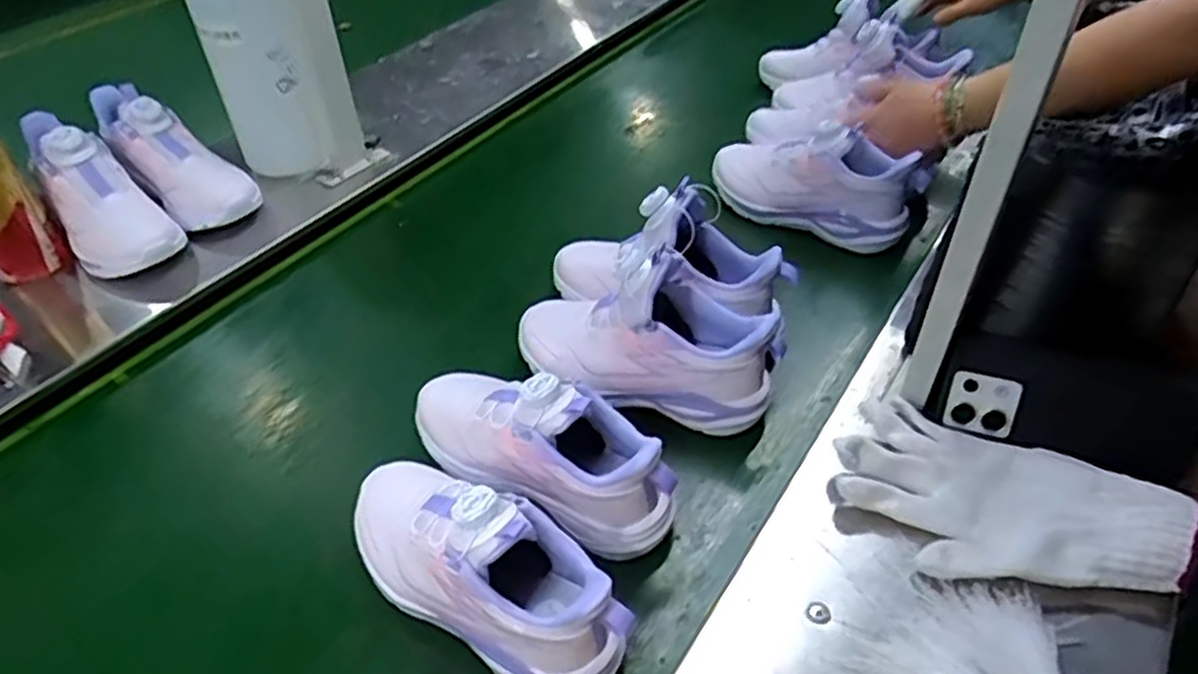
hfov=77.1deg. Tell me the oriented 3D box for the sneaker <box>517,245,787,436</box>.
[{"bbox_3d":[0.036,-0.006,0.611,0.219,0.130,0.088,16,47,20],"label":"sneaker"}]

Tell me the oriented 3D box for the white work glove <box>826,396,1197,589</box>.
[{"bbox_3d":[0.267,0.105,0.498,0.204,0.032,0.130,20,48,23],"label":"white work glove"}]

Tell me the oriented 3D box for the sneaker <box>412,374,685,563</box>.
[{"bbox_3d":[-0.045,0.068,0.539,0.225,0.100,0.076,23,49,25],"label":"sneaker"}]

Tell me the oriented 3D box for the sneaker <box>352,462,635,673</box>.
[{"bbox_3d":[-0.083,0.141,0.481,0.223,0.113,0.082,28,51,29],"label":"sneaker"}]

